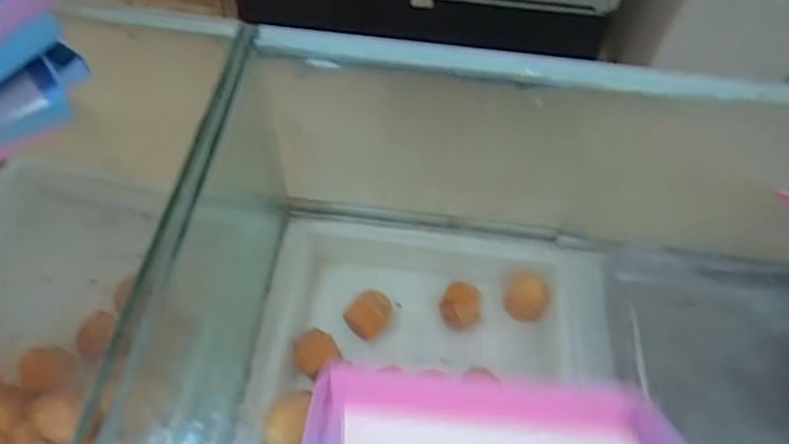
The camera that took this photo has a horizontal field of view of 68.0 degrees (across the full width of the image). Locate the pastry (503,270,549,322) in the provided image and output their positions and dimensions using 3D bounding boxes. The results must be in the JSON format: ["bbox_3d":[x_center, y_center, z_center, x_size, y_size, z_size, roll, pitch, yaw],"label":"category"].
[{"bbox_3d":[0.185,0.104,0.821,0.060,0.036,0.058,2,58,-3],"label":"pastry"}]

